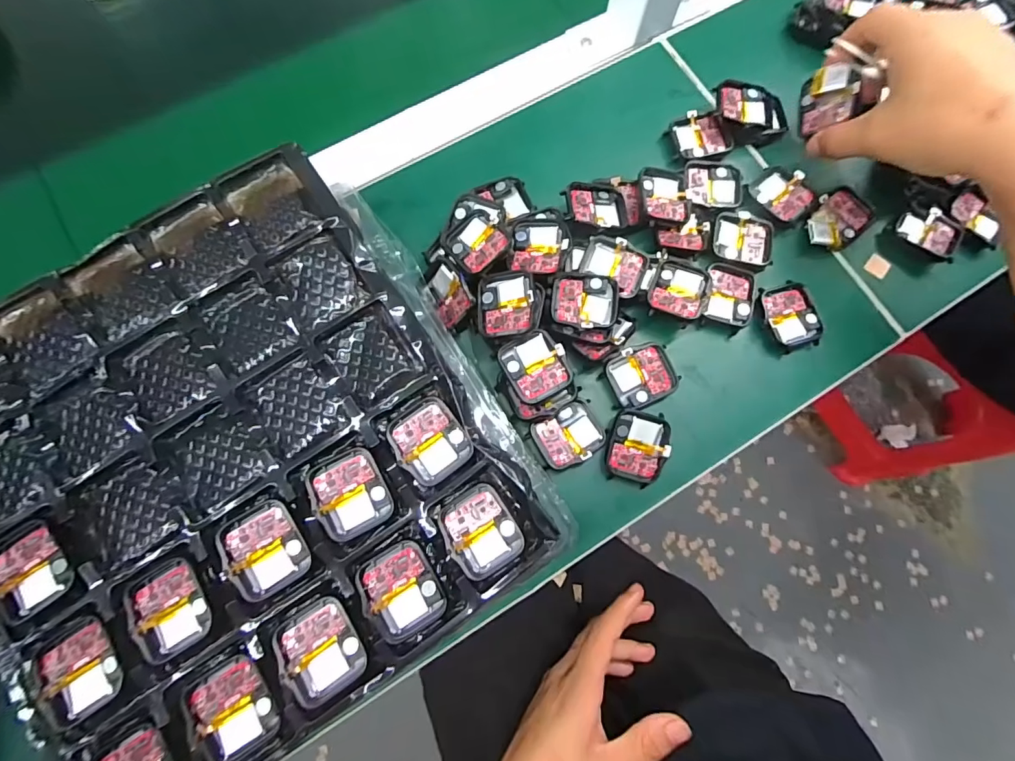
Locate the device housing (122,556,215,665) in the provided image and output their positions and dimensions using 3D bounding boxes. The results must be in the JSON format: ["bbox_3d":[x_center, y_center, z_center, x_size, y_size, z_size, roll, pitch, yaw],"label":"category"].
[{"bbox_3d":[-0.165,0.111,0.227,0.036,0.005,0.042,-31,79,-8],"label":"device housing"}]

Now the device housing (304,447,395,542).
[{"bbox_3d":[-0.083,0.059,0.245,0.035,0.008,0.043,-25,79,-7],"label":"device housing"}]

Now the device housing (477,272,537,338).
[{"bbox_3d":[-0.001,-0.049,0.292,0.037,0.008,0.040,-5,77,19],"label":"device housing"}]

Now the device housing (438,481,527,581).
[{"bbox_3d":[-0.014,0.079,0.244,0.035,0.008,0.044,-32,80,-8],"label":"device housing"}]

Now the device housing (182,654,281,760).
[{"bbox_3d":[-0.131,0.157,0.221,0.034,0.012,0.042,-27,79,-7],"label":"device housing"}]

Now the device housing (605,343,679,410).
[{"bbox_3d":[0.090,-0.003,0.309,0.042,0.012,0.036,-23,79,-7],"label":"device housing"}]

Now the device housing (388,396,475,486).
[{"bbox_3d":[-0.043,0.033,0.257,0.036,0.009,0.042,-36,80,-9],"label":"device housing"}]

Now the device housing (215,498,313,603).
[{"bbox_3d":[-0.121,0.084,0.233,0.035,0.008,0.042,-31,80,-8],"label":"device housing"}]

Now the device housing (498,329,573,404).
[{"bbox_3d":[0.017,-0.009,0.288,0.036,0.008,0.040,-26,79,-7],"label":"device housing"}]

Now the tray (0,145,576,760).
[{"bbox_3d":[-0.146,0.039,0.256,0.263,0.035,0.278,-33,80,-8],"label":"tray"}]

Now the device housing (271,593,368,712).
[{"bbox_3d":[-0.092,0.133,0.229,0.036,0.010,0.042,-30,79,-8],"label":"device housing"}]

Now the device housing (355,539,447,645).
[{"bbox_3d":[-0.054,0.107,0.236,0.037,0.006,0.043,-29,79,-8],"label":"device housing"}]

